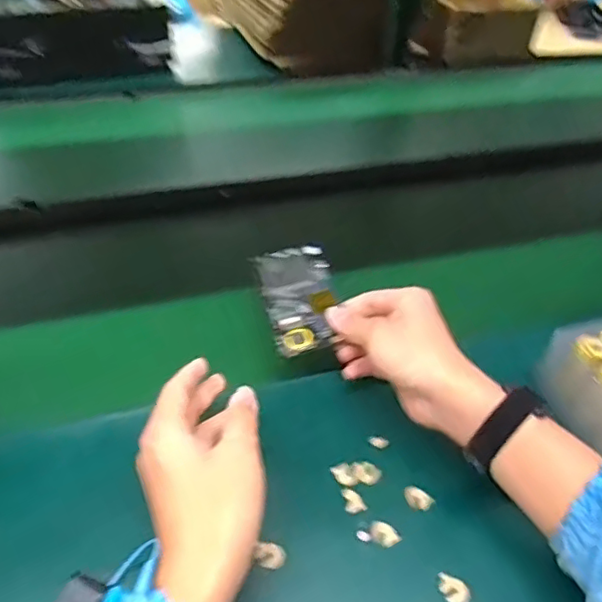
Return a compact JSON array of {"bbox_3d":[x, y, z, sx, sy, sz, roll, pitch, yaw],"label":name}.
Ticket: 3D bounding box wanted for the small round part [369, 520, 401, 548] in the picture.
[{"bbox_3d":[0.062,0.174,0.444,0.023,0.004,0.016,28,48,23],"label":"small round part"}]

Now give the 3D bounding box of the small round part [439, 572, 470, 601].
[{"bbox_3d":[0.108,0.203,0.419,0.022,0.004,0.019,16,44,12],"label":"small round part"}]

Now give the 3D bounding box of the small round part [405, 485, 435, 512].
[{"bbox_3d":[0.091,0.154,0.464,0.023,0.005,0.016,30,49,25],"label":"small round part"}]

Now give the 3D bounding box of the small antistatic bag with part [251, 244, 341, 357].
[{"bbox_3d":[0.001,-0.006,0.553,0.067,0.011,0.123,-16,48,-6],"label":"small antistatic bag with part"}]

